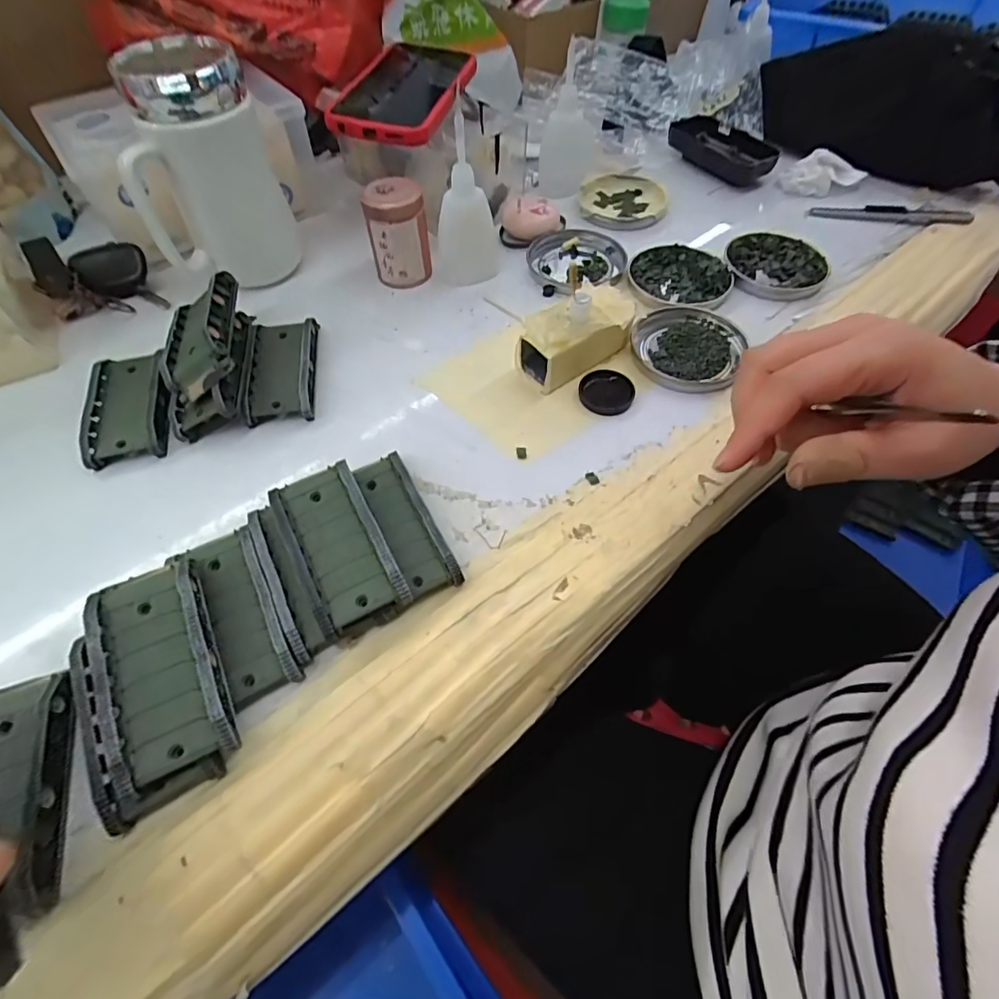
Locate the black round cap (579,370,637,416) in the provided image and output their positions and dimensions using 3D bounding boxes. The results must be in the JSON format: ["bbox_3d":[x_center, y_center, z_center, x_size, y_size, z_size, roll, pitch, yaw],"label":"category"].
[{"bbox_3d":[0.071,-0.072,0.344,0.035,0.005,0.037,0,56,1],"label":"black round cap"}]

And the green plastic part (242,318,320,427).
[{"bbox_3d":[-0.146,-0.088,0.353,0.042,0.018,0.085,-8,56,-4],"label":"green plastic part"}]

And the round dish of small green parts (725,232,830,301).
[{"bbox_3d":[0.218,-0.186,0.412,0.074,0.011,0.072,0,56,1],"label":"round dish of small green parts"}]

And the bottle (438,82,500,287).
[{"bbox_3d":[-0.025,-0.217,0.384,0.047,0.106,0.039,-1,56,1],"label":"bottle"}]

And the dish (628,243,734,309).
[{"bbox_3d":[0.139,-0.173,0.404,0.073,0.010,0.074,0,56,1],"label":"dish"}]

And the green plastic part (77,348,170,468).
[{"bbox_3d":[-0.237,-0.061,0.335,0.049,0.016,0.085,-13,57,-8],"label":"green plastic part"}]

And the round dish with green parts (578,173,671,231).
[{"bbox_3d":[0.113,-0.273,0.477,0.078,0.015,0.086,6,56,5],"label":"round dish with green parts"}]

